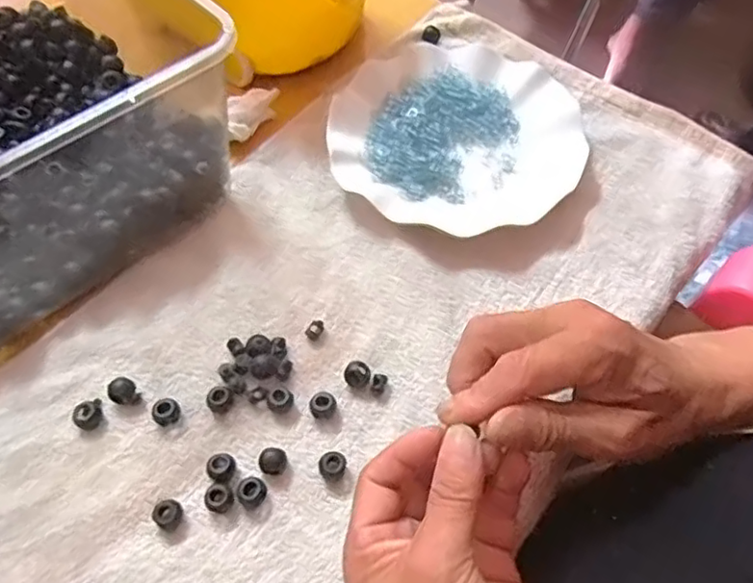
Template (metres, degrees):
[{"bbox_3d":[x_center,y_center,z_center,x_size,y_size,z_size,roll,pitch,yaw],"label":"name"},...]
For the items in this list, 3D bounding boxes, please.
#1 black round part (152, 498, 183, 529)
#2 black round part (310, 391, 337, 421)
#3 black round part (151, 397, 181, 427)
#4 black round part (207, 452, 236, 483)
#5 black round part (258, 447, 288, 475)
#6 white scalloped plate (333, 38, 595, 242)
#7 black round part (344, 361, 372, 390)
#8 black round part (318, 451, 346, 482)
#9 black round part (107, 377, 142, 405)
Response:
[{"bbox_3d":[-0.112,0.119,0.343,0.014,0.009,0.014,0,59,0],"label":"black round part"},{"bbox_3d":[-0.031,0.066,0.374,0.013,0.010,0.015,15,60,8],"label":"black round part"},{"bbox_3d":[-0.121,0.070,0.371,0.015,0.013,0.012,-39,67,-21],"label":"black round part"},{"bbox_3d":[-0.085,0.098,0.355,0.015,0.013,0.015,0,59,0],"label":"black round part"},{"bbox_3d":[-0.058,0.095,0.357,0.015,0.011,0.013,4,59,2],"label":"black round part"},{"bbox_3d":[0.059,-0.115,0.479,0.180,0.021,0.172,0,59,0],"label":"white scalloped plate"},{"bbox_3d":[-0.011,0.050,0.384,0.015,0.011,0.013,2,59,0],"label":"black round part"},{"bbox_3d":[-0.024,0.095,0.353,0.015,0.016,0.016,0,59,0],"label":"black round part"},{"bbox_3d":[-0.147,0.059,0.375,0.015,0.013,0.015,0,59,0],"label":"black round part"}]

